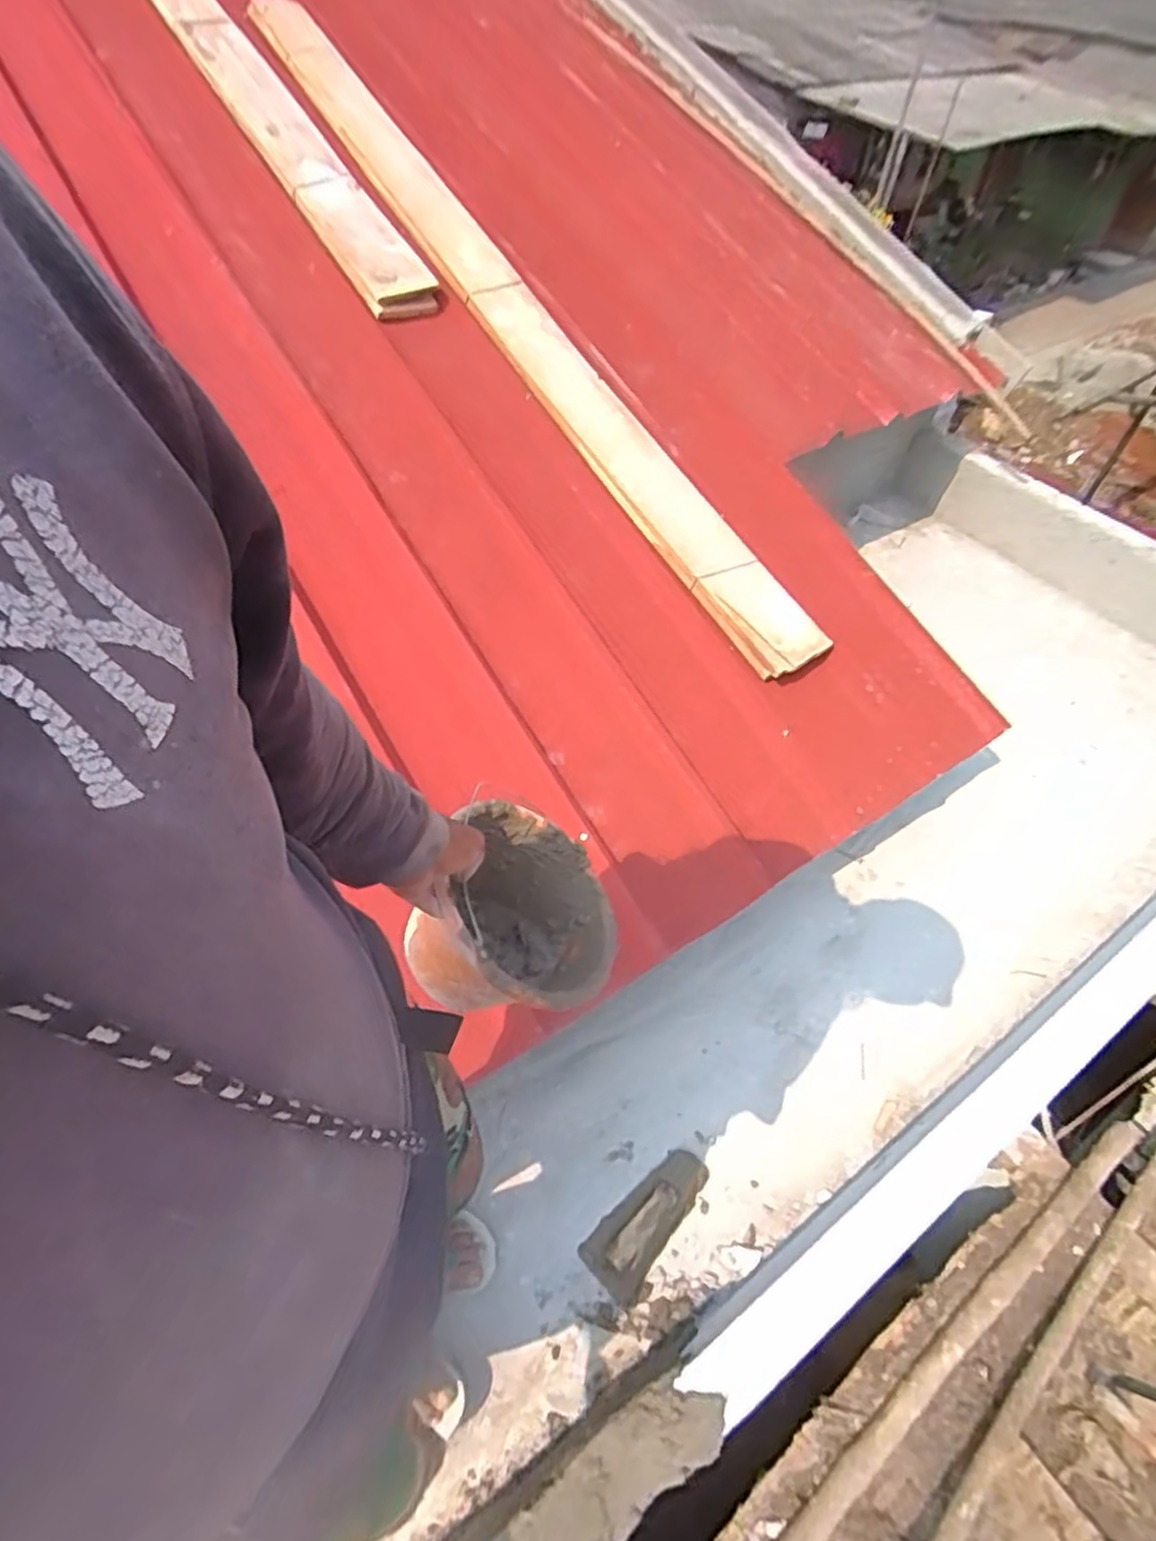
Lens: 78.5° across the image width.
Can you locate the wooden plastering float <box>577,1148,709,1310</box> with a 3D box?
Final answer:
[{"bbox_3d":[0.115,0.732,1.167,0.100,0.033,0.239,36,58,23],"label":"wooden plastering float"}]

